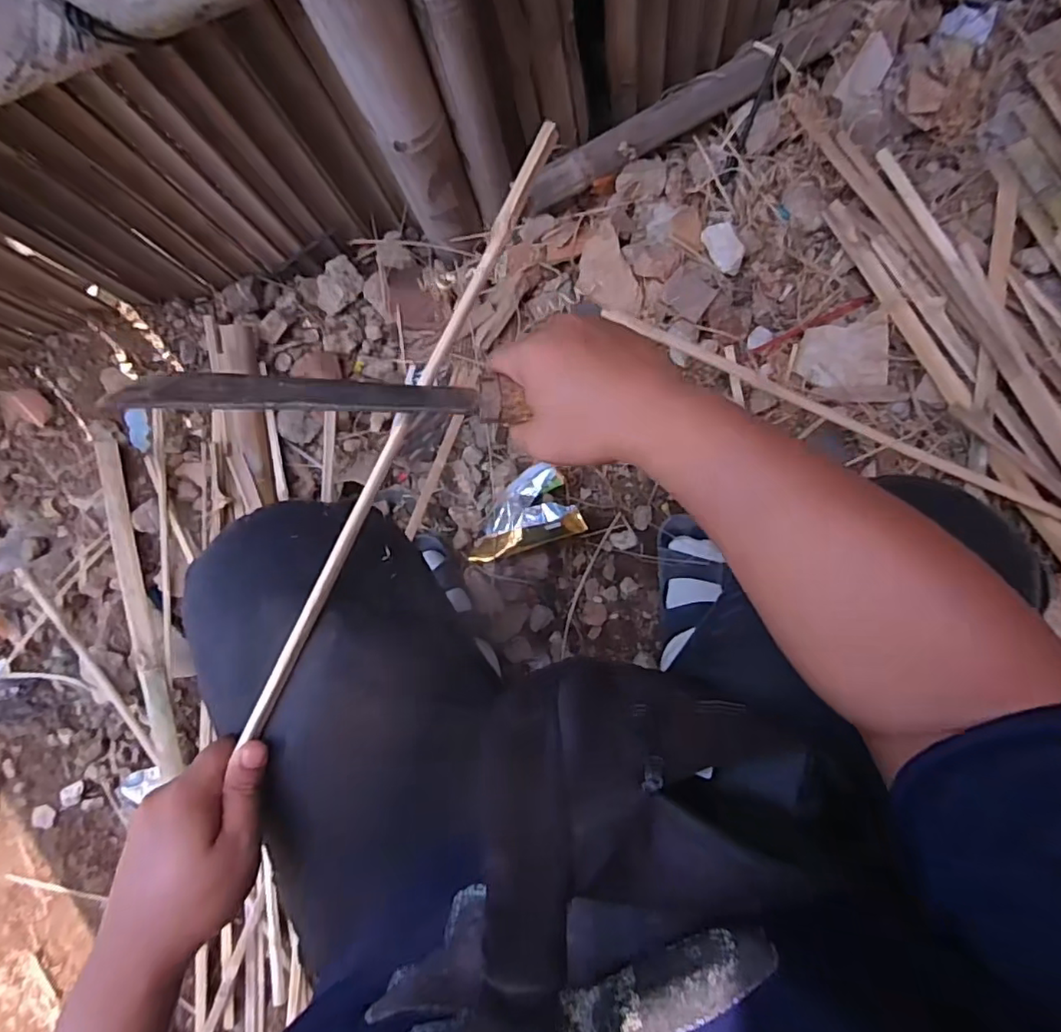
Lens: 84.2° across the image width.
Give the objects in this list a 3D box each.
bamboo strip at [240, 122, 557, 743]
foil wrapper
[{"bbox_3d":[-0.081,-0.058,0.377,0.014,0.010,0.431,26,87,4],"label":"bamboo strip"},{"bbox_3d":[-0.014,-0.005,0.734,0.143,0.025,0.094,-20,73,16],"label":"foil wrapper"}]

